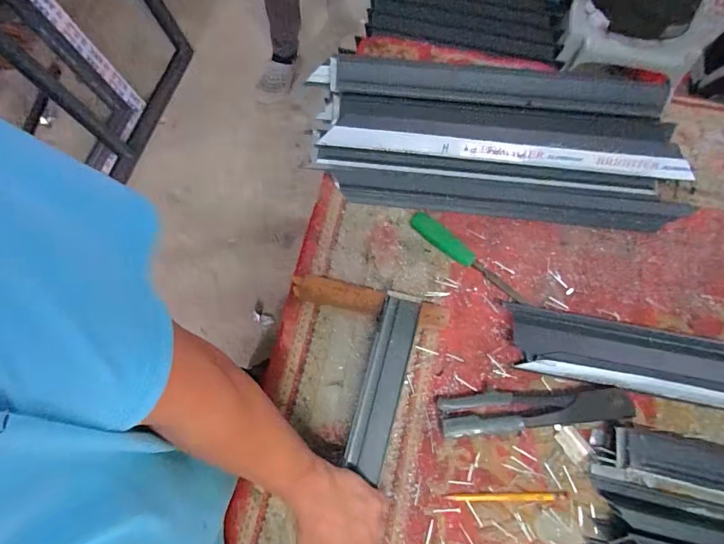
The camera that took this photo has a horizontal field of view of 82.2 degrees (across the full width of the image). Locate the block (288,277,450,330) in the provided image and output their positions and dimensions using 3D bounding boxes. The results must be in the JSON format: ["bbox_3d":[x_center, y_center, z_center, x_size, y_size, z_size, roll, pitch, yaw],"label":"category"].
[{"bbox_3d":[0.009,0.042,0.583,0.222,0.041,0.031,13,72,5],"label":"block"}]

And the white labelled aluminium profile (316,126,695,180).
[{"bbox_3d":[0.209,-0.180,0.623,0.532,0.022,0.025,7,72,3],"label":"white labelled aluminium profile"}]

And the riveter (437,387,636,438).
[{"bbox_3d":[0.232,0.181,0.552,0.251,0.024,0.051,-6,72,-1],"label":"riveter"}]

